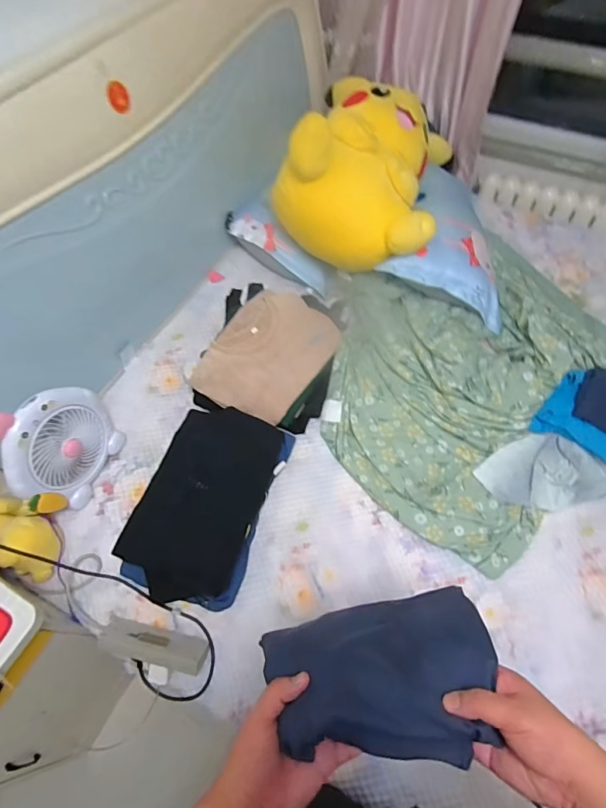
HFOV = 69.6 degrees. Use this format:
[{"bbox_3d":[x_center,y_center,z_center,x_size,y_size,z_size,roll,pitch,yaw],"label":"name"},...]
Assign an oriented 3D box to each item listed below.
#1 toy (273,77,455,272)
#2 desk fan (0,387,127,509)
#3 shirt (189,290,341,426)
[{"bbox_3d":[0.160,-0.768,1.309,0.420,0.305,0.673,3,59,3],"label":"toy"},{"bbox_3d":[-0.547,0.091,0.986,0.099,0.276,0.249,16,61,11],"label":"desk fan"},{"bbox_3d":[-0.090,-0.147,1.157,0.264,0.087,0.370,28,64,17],"label":"shirt"}]

